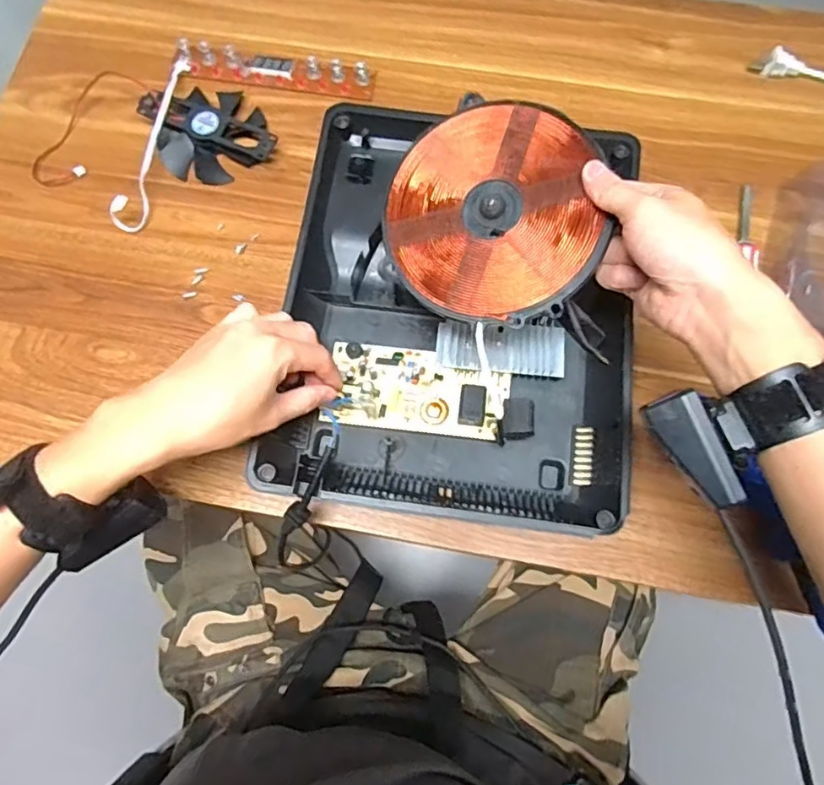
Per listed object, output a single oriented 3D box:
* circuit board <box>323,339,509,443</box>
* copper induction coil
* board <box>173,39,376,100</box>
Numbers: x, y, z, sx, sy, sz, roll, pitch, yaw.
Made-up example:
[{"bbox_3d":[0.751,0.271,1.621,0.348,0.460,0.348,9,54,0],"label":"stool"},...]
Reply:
[{"bbox_3d":[0.004,-0.003,0.457,0.138,0.022,0.068,8,74,3],"label":"circuit board"},{"bbox_3d":[0.058,-0.127,0.408,0.151,0.007,0.154,27,90,15],"label":"copper induction coil"},{"bbox_3d":[-0.140,-0.327,0.592,0.201,0.015,0.038,8,74,3],"label":"board"}]

